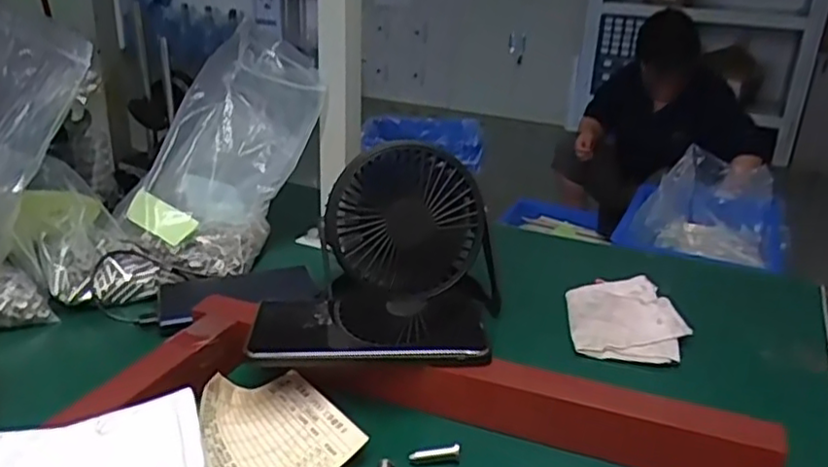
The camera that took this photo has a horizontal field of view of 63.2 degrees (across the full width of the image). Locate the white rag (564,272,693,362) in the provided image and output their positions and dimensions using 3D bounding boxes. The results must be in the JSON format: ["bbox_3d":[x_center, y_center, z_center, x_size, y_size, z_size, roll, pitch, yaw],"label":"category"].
[{"bbox_3d":[0.173,0.069,0.559,0.082,0.027,0.103,4,23,2],"label":"white rag"}]

